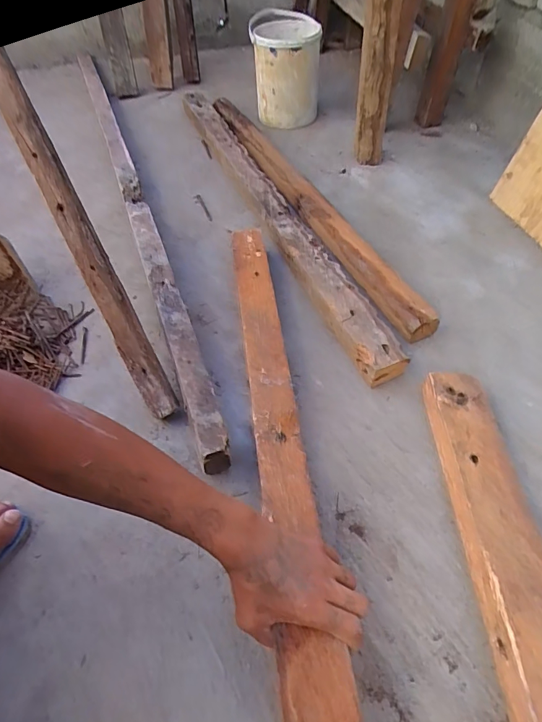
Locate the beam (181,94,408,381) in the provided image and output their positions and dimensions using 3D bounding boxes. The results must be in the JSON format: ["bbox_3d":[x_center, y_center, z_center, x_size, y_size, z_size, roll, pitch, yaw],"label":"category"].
[{"bbox_3d":[-0.018,-0.370,0.929,0.075,0.053,1.073,-18,53,-11],"label":"beam"}]

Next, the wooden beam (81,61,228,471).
[{"bbox_3d":[-0.337,-0.427,0.984,0.046,0.065,1.524,-18,53,-11],"label":"wooden beam"}]

